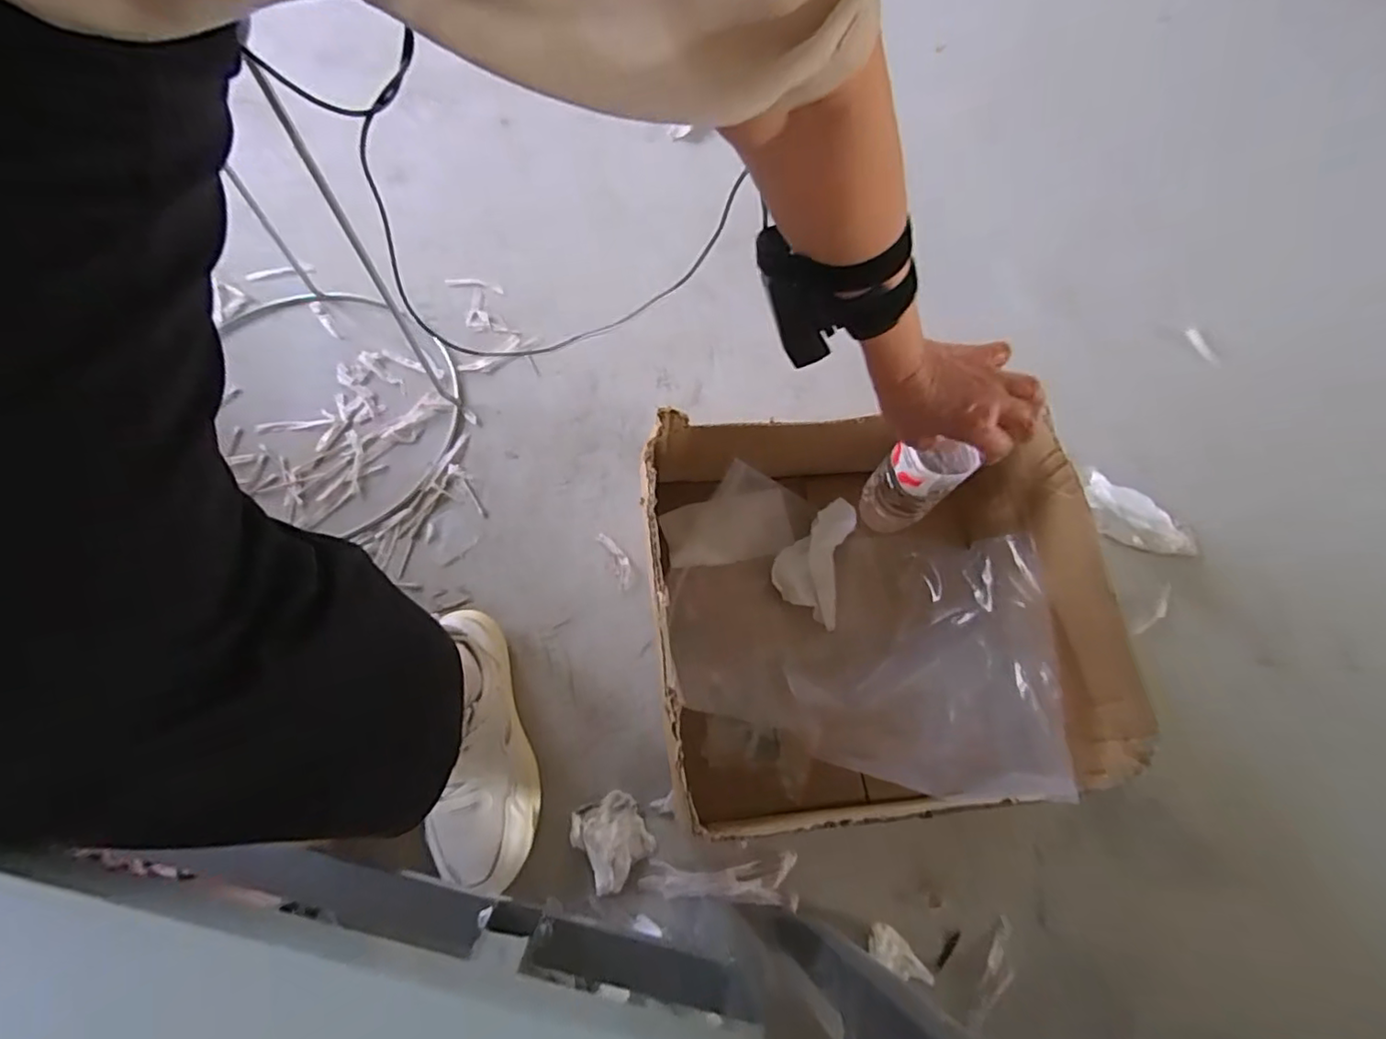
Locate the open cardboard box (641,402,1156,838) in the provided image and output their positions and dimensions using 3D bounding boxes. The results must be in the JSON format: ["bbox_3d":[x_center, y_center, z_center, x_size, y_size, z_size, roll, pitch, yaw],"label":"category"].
[{"bbox_3d":[0.164,0.082,0.601,0.394,0.158,0.359,-4,67,-5],"label":"open cardboard box"}]

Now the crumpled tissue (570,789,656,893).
[{"bbox_3d":[-0.075,0.298,0.574,0.063,0.018,0.074,-28,71,-14],"label":"crumpled tissue"}]

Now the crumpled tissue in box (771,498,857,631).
[{"bbox_3d":[0.126,0.040,0.649,0.071,0.050,0.130,12,66,2],"label":"crumpled tissue in box"}]

